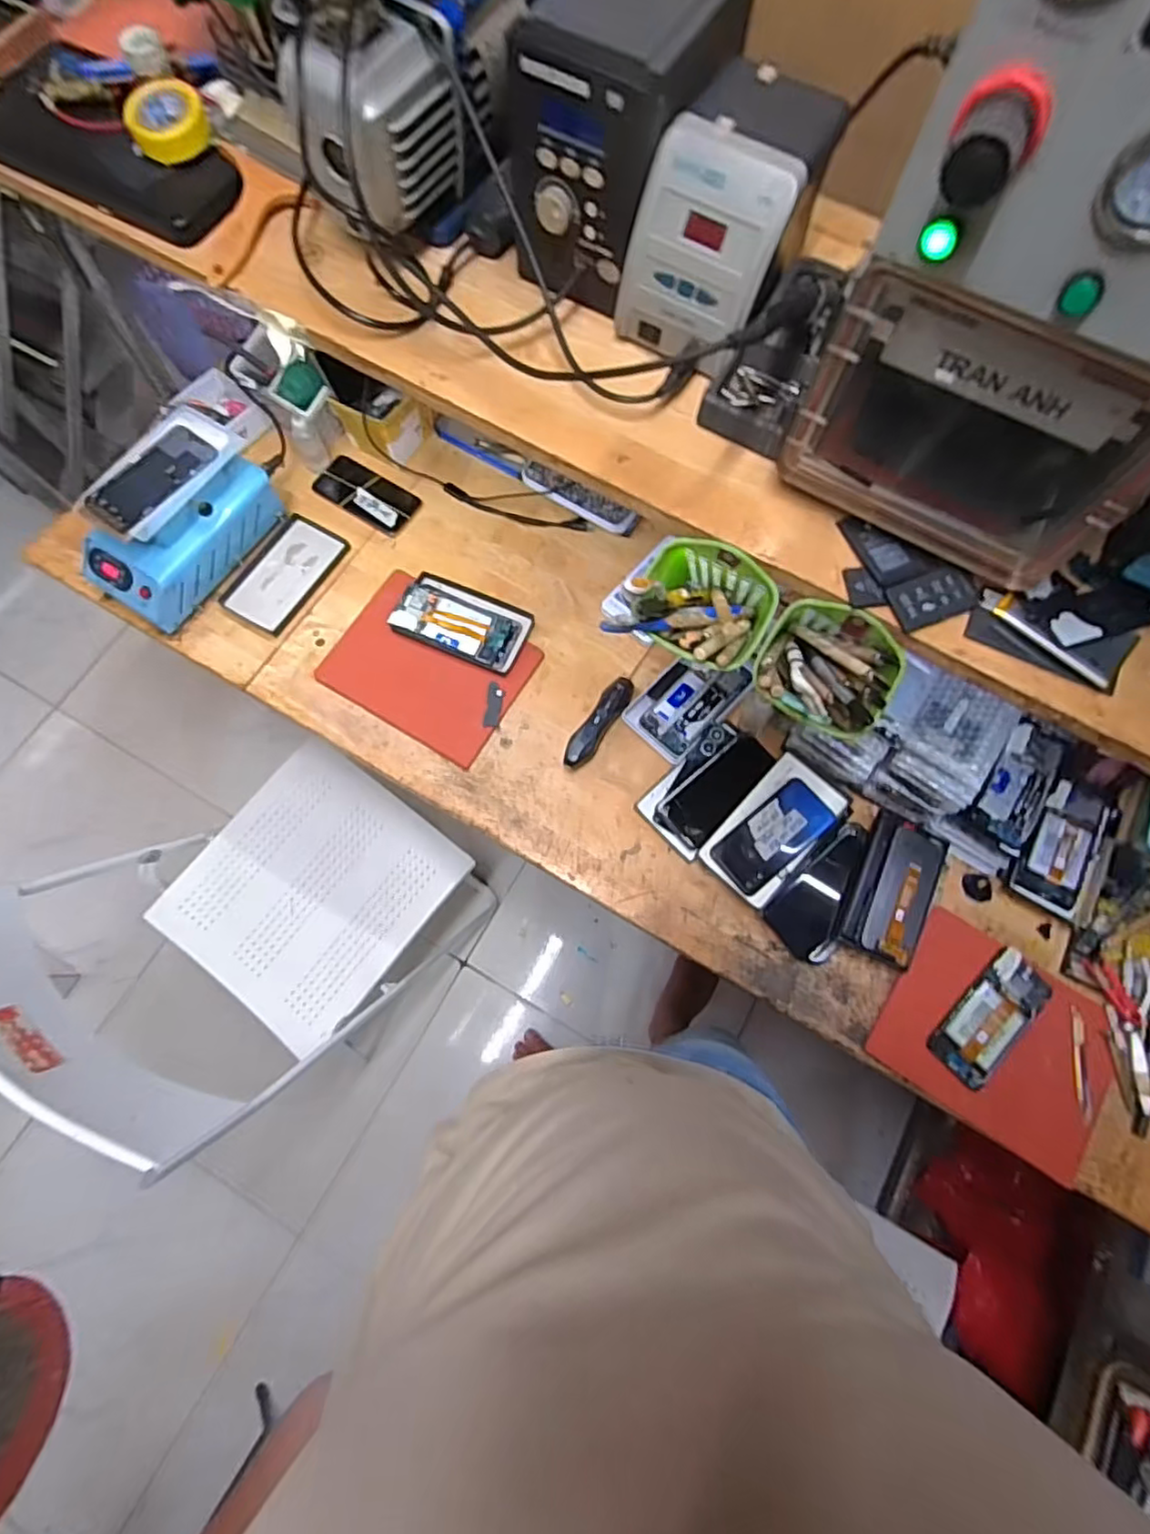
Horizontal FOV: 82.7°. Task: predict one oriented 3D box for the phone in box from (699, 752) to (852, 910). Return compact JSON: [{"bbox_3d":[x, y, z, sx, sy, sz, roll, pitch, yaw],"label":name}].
[{"bbox_3d":[0.249,0.076,0.811,0.182,0.035,0.103,-43,79,-13],"label":"phone in box"}]

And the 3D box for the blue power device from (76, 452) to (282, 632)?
[{"bbox_3d":[-0.529,-0.320,0.877,0.127,0.116,0.247,32,74,8],"label":"blue power device"}]

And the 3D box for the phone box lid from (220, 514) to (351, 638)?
[{"bbox_3d":[-0.408,-0.272,0.926,0.105,0.009,0.172,31,74,8],"label":"phone box lid"}]

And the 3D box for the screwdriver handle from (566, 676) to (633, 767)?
[{"bbox_3d":[0.033,-0.059,0.856,0.032,0.037,0.142,32,74,8],"label":"screwdriver handle"}]

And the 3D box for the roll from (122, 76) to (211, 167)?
[{"bbox_3d":[-0.349,-0.553,0.561,0.064,0.028,0.062,1,73,-2],"label":"roll"}]

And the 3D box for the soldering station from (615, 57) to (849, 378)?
[{"bbox_3d":[0.112,-0.409,0.501,0.120,0.116,0.151,23,73,5],"label":"soldering station"}]

